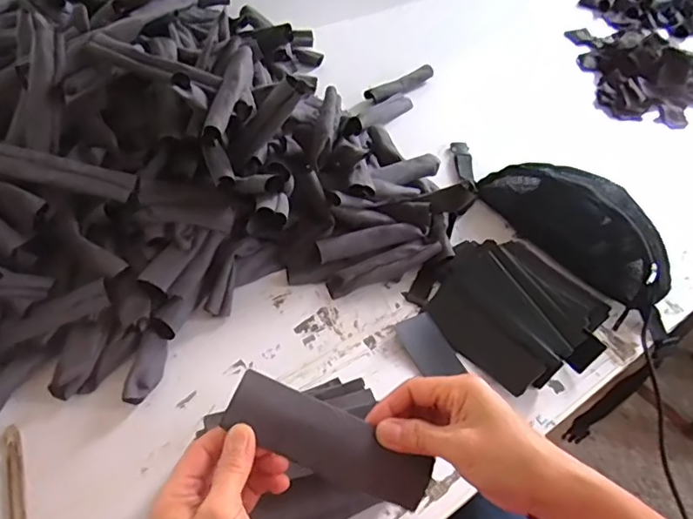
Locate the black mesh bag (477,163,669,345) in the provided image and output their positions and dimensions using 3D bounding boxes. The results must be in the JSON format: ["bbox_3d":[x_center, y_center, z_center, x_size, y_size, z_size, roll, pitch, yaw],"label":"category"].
[{"bbox_3d":[0.323,-0.049,0.737,0.116,0.103,0.300,-32,59,-28],"label":"black mesh bag"}]

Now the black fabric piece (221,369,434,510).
[{"bbox_3d":[-0.011,0.129,0.383,0.148,0.007,0.043,25,79,-1],"label":"black fabric piece"}]

